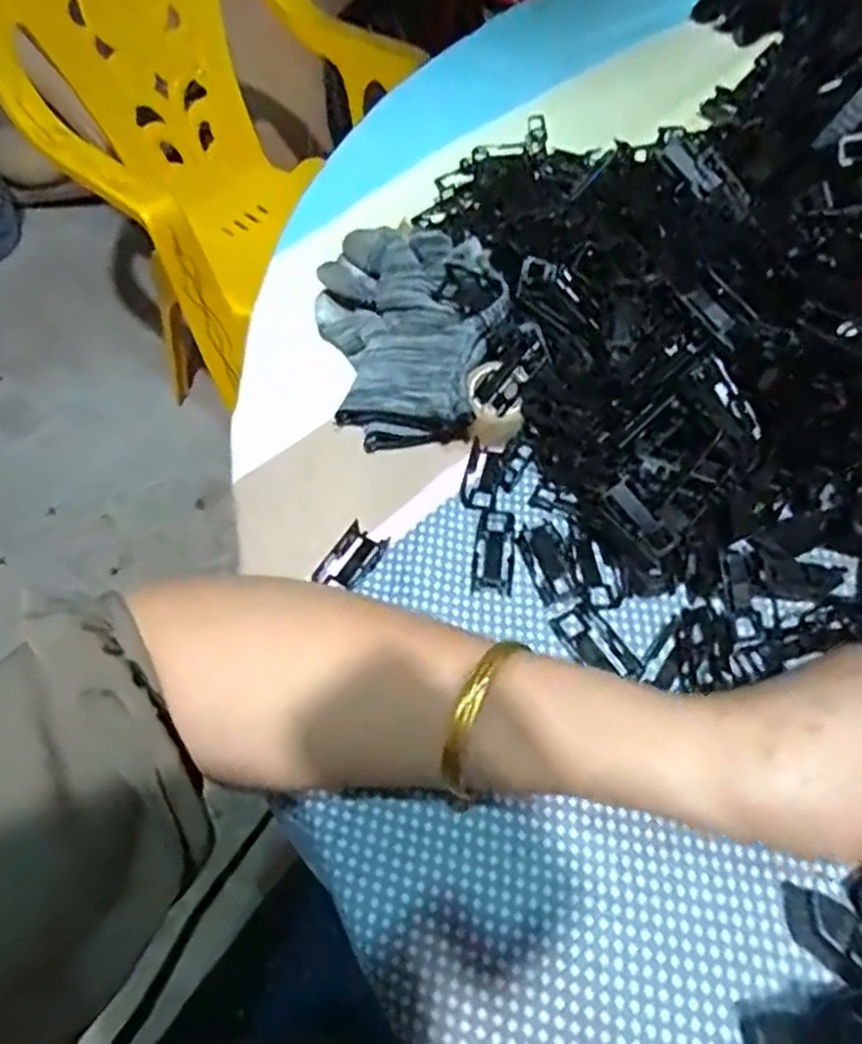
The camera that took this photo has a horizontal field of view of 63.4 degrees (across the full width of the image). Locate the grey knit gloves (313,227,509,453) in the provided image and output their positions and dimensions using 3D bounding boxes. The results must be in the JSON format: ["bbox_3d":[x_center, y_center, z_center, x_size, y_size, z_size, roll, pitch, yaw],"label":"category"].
[{"bbox_3d":[-0.014,-0.107,0.385,0.108,0.022,0.143,-9,63,21],"label":"grey knit gloves"}]

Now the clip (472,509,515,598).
[{"bbox_3d":[0.030,0.014,0.329,0.018,0.004,0.043,3,57,6],"label":"clip"}]

